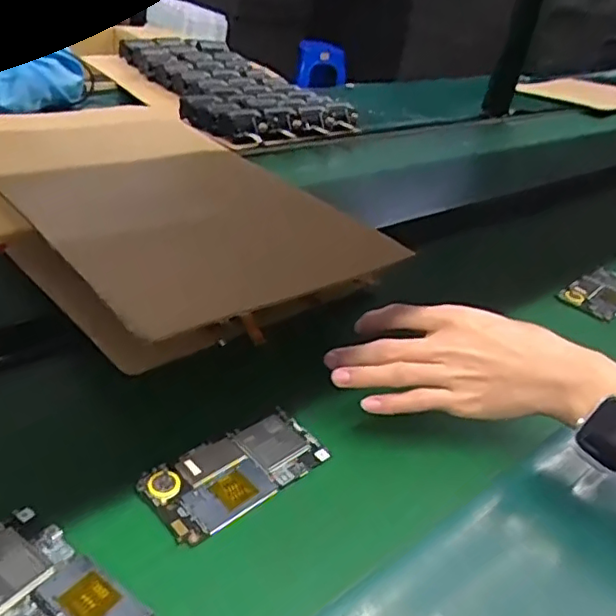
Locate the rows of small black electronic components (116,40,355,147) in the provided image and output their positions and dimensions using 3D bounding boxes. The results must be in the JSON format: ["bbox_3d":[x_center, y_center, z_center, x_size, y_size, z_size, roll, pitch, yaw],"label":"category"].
[{"bbox_3d":[-0.141,-0.431,1.179,0.305,0.063,0.506,-15,39,-30],"label":"rows of small black electronic components"}]

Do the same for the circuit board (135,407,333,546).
[{"bbox_3d":[-0.048,0.110,0.421,0.123,0.009,0.061,-23,43,-38],"label":"circuit board"}]

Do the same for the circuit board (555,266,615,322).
[{"bbox_3d":[0.357,-0.021,0.741,0.066,0.013,0.118,31,40,32],"label":"circuit board"}]

